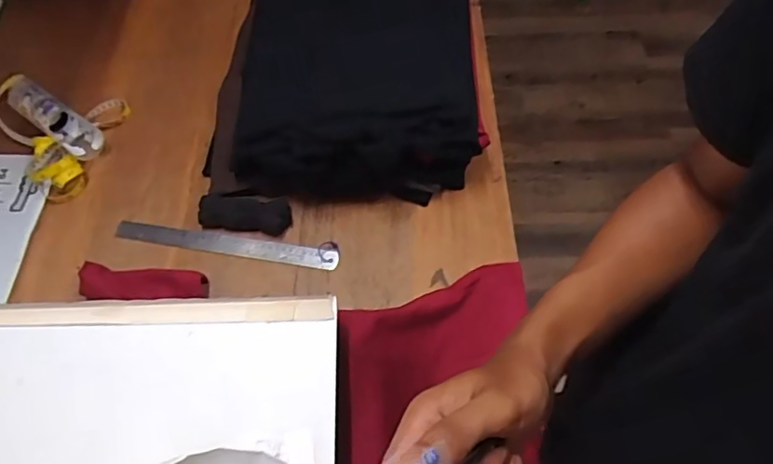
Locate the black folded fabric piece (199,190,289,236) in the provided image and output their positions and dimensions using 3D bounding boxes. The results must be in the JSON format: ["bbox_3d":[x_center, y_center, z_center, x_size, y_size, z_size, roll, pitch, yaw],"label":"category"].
[{"bbox_3d":[-0.201,-0.031,0.811,0.127,0.020,0.055,5,60,4],"label":"black folded fabric piece"}]

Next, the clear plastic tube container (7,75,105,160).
[{"bbox_3d":[-0.522,-0.181,0.886,0.202,0.054,0.056,32,66,18],"label":"clear plastic tube container"}]

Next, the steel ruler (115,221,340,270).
[{"bbox_3d":[-0.226,0.017,0.804,0.320,0.006,0.034,7,68,7],"label":"steel ruler"}]

